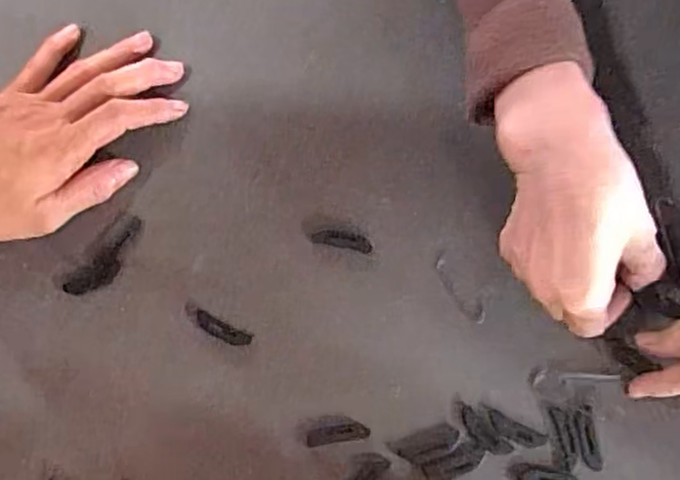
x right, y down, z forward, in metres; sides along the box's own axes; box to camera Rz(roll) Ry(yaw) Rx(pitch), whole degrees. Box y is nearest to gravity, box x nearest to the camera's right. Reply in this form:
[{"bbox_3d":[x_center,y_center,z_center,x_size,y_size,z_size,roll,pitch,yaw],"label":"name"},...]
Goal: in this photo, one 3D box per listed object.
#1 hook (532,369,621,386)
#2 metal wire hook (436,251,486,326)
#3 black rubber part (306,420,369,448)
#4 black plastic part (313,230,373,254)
[{"bbox_3d":[0.134,0.077,0.385,0.050,0.004,0.008,-2,77,-1],"label":"hook"},{"bbox_3d":[0.069,0.029,0.394,0.012,0.004,0.046,-32,79,-7],"label":"metal wire hook"},{"bbox_3d":[-0.001,0.107,0.379,0.034,0.004,0.013,-9,77,-2],"label":"black rubber part"},{"bbox_3d":[0.001,0.000,0.401,0.035,0.004,0.010,12,77,2],"label":"black plastic part"}]

